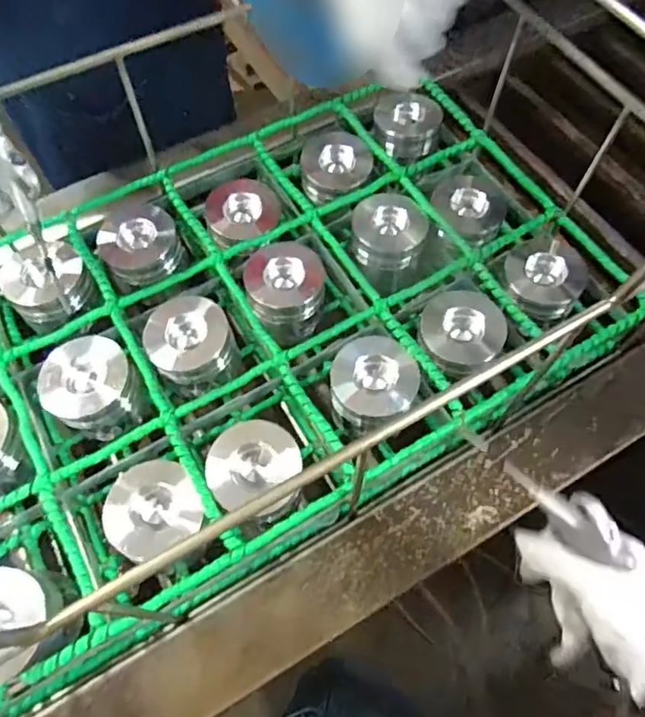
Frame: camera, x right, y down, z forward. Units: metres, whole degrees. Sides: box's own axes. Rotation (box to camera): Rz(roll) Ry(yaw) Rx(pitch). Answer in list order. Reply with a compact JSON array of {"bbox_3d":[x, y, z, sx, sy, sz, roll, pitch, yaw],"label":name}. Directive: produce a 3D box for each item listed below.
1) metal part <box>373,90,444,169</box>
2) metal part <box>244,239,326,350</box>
[{"bbox_3d":[0.115,-0.319,0.785,0.096,0.050,0.087,17,65,7],"label":"metal part"},{"bbox_3d":[-0.043,-0.080,0.678,0.090,0.084,0.092,1,64,-1],"label":"metal part"}]

